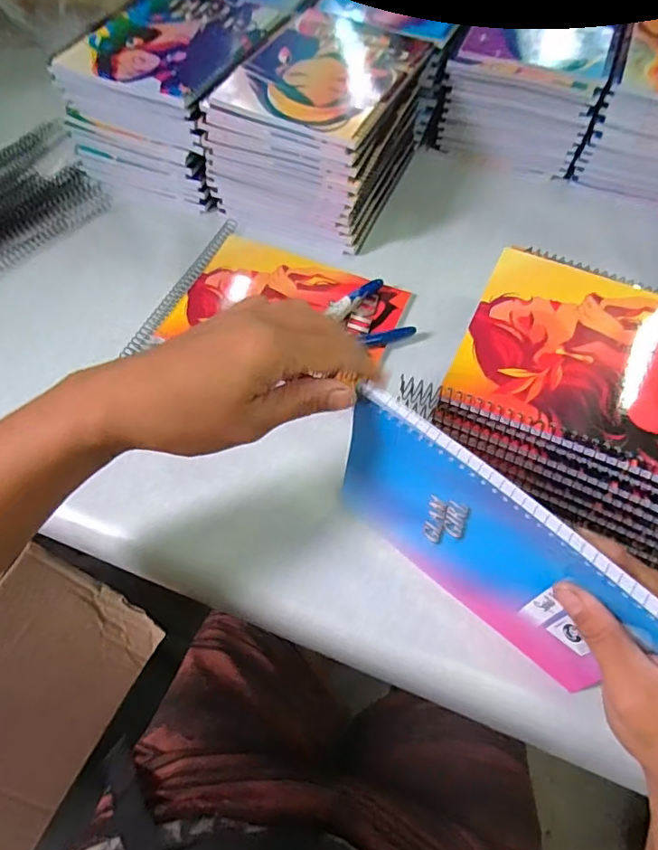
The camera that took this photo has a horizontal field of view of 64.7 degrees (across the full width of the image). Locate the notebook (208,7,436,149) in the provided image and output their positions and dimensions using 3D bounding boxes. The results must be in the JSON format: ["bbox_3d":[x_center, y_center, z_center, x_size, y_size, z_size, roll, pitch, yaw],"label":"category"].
[{"bbox_3d":[0.000,-0.343,0.499,0.146,0.011,0.203,21,63,12],"label":"notebook"}]

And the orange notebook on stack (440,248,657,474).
[{"bbox_3d":[0.191,-0.041,0.337,0.193,0.009,0.149,23,64,13],"label":"orange notebook on stack"}]

